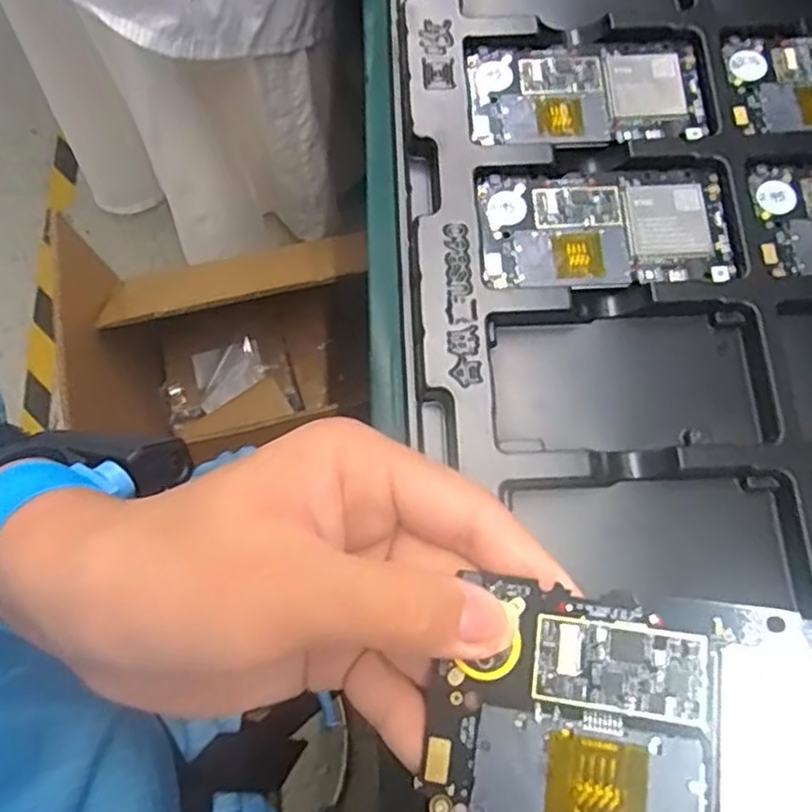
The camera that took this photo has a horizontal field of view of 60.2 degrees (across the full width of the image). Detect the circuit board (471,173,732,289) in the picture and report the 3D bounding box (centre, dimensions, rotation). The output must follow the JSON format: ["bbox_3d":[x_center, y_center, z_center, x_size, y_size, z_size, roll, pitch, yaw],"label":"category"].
[{"bbox_3d":[0.102,-0.091,0.361,0.125,0.007,0.064,-3,75,0],"label":"circuit board"}]

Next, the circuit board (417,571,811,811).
[{"bbox_3d":[0.071,0.086,0.184,0.126,0.006,0.065,5,70,13],"label":"circuit board"}]

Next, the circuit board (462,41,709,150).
[{"bbox_3d":[0.098,-0.171,0.385,0.125,0.008,0.061,-3,75,0],"label":"circuit board"}]

